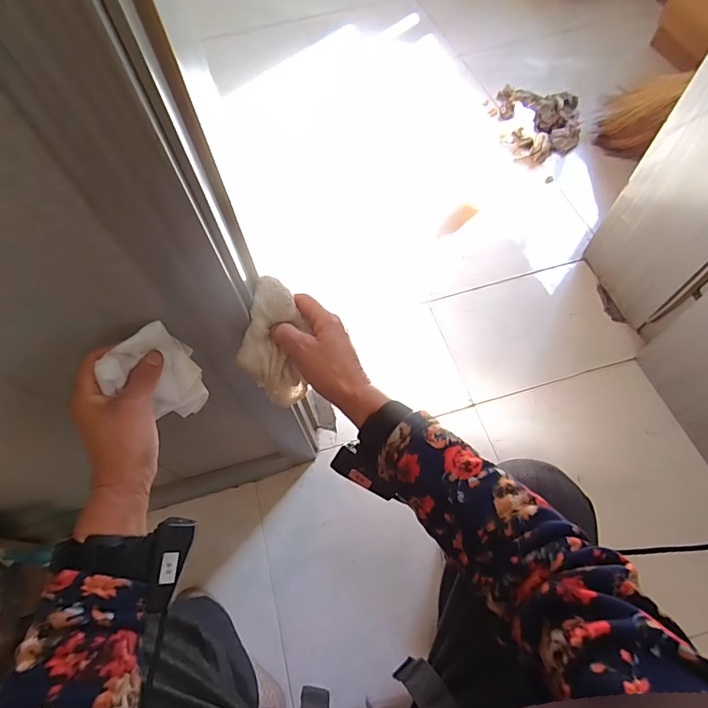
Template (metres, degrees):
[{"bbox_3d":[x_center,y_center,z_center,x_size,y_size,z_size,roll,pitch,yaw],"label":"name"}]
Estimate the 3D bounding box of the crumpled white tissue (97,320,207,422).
[{"bbox_3d":[-0.183,0.017,0.418,0.021,0.116,0.073,-2,60,27],"label":"crumpled white tissue"}]

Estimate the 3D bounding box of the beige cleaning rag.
[{"bbox_3d":[-0.087,-0.009,0.468,0.066,0.034,0.140,-3,104,2],"label":"beige cleaning rag"}]

